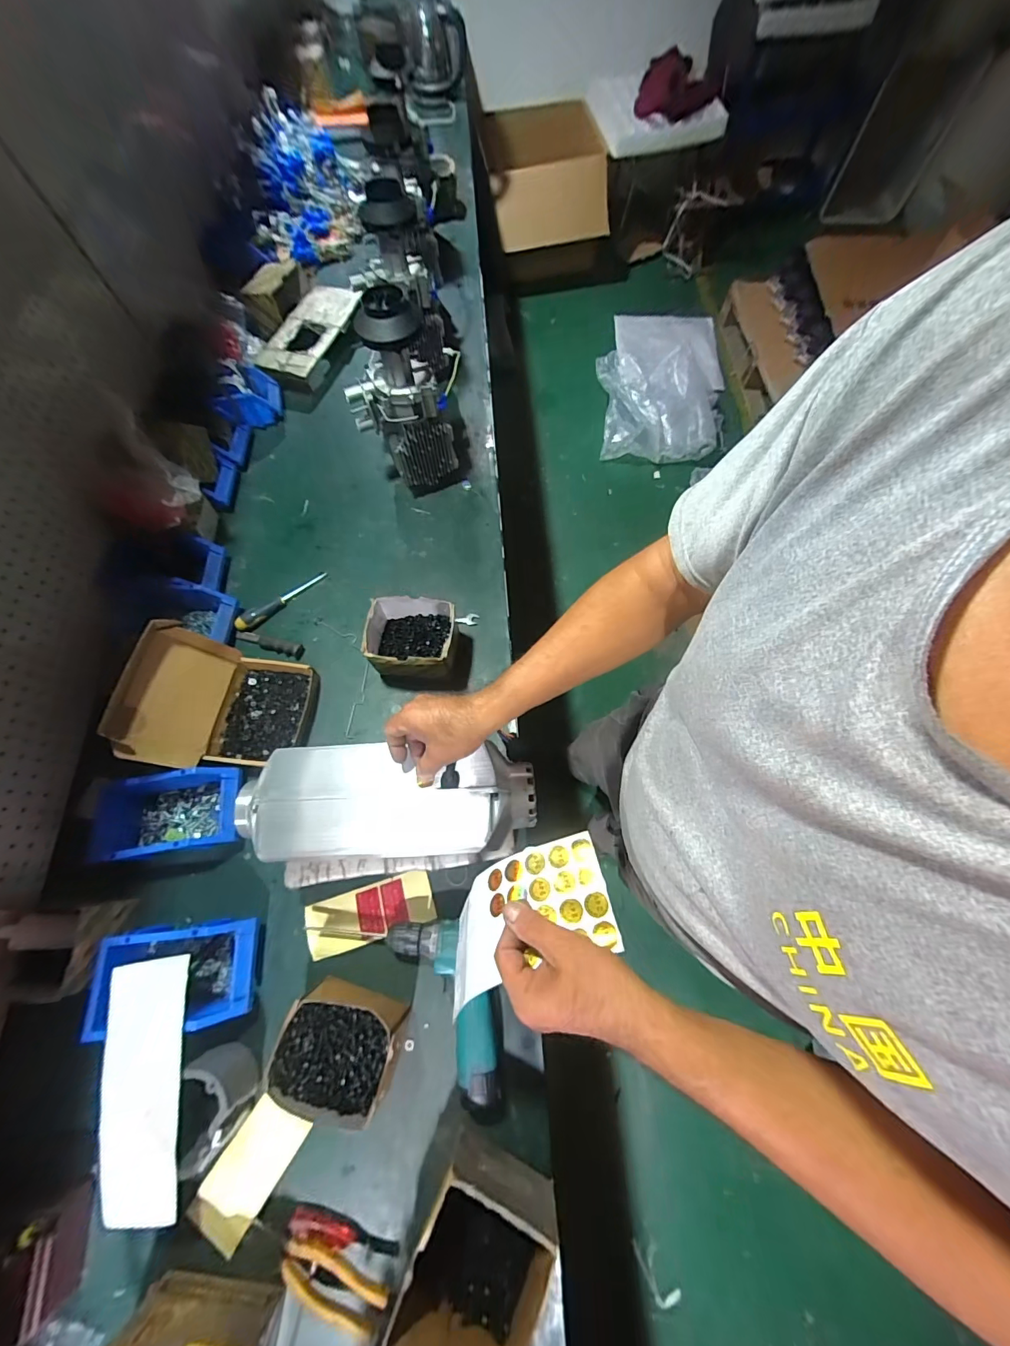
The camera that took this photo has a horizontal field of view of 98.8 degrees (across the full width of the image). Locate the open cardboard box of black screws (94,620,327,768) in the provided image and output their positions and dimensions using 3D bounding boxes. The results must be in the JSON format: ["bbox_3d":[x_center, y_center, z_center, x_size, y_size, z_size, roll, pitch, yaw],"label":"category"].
[{"bbox_3d":[-0.448,0.049,0.695,0.215,0.152,0.195,2,69,3],"label":"open cardboard box of black screws"}]

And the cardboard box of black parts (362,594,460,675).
[{"bbox_3d":[-0.160,-0.057,0.760,0.149,0.097,0.120,0,69,2],"label":"cardboard box of black parts"}]

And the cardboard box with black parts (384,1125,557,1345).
[{"bbox_3d":[-0.031,0.641,0.474,0.136,0.109,0.150,22,71,10],"label":"cardboard box with black parts"}]

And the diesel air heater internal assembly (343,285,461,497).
[{"bbox_3d":[-0.184,-0.500,0.811,0.190,0.322,0.125,-16,69,-4],"label":"diesel air heater internal assembly"}]

